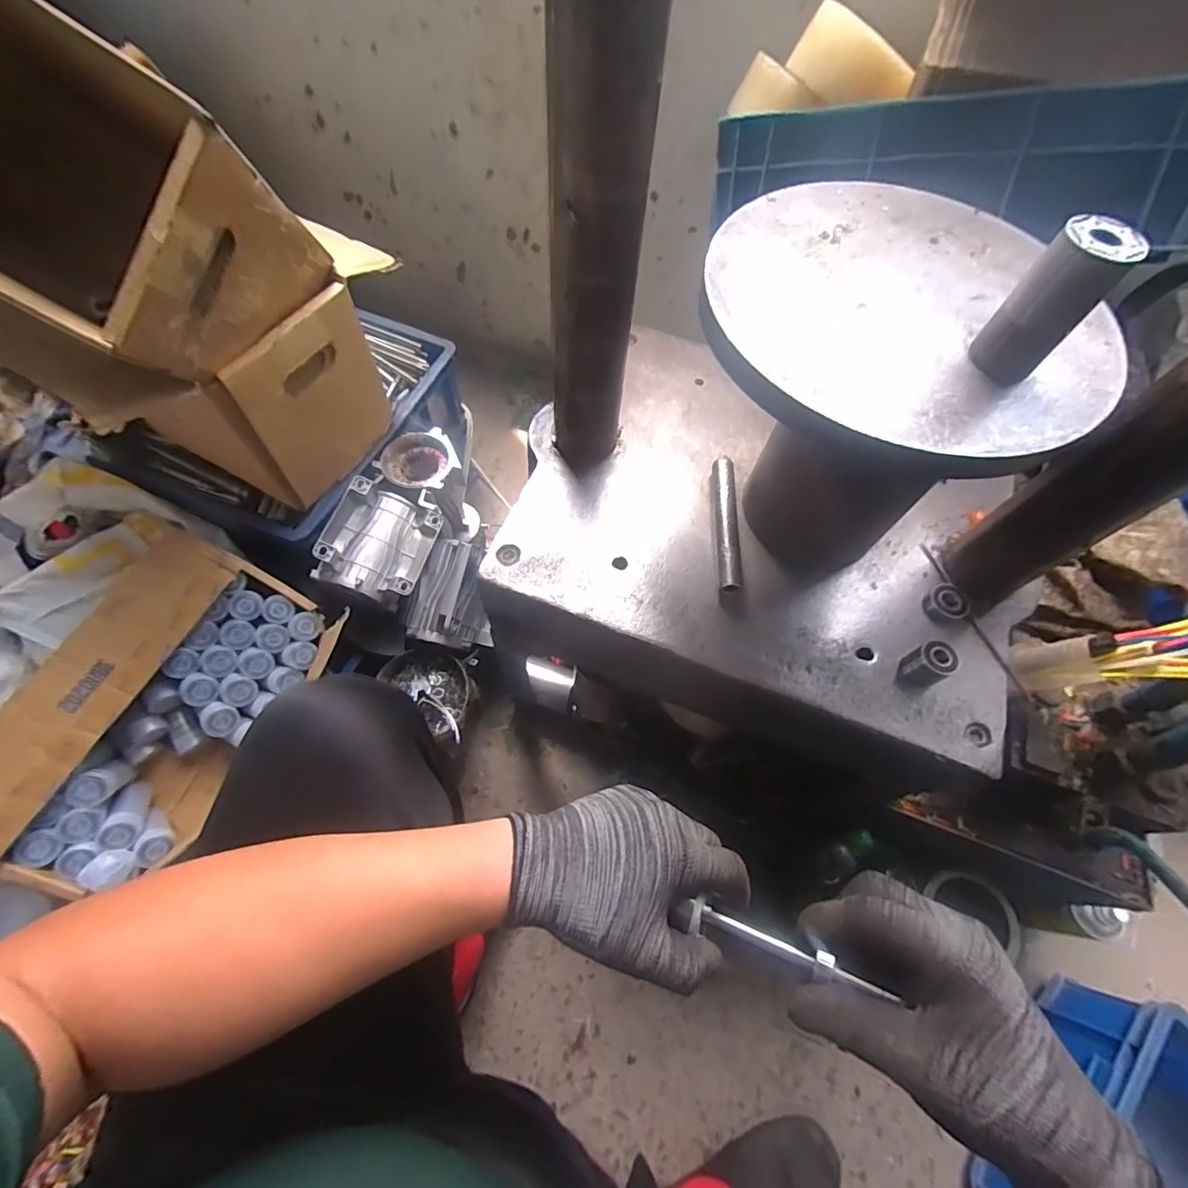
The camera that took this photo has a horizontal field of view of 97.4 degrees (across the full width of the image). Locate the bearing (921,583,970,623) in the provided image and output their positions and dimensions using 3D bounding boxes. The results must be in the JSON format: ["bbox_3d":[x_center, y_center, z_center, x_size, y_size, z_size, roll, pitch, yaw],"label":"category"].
[{"bbox_3d":[0.316,0.009,0.470,0.033,0.015,0.033,-26,68,-15],"label":"bearing"}]

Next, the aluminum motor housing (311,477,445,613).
[{"bbox_3d":[-0.285,-0.065,0.700,0.126,0.088,0.156,28,68,-17],"label":"aluminum motor housing"}]

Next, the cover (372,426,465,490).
[{"bbox_3d":[-0.241,-0.183,0.741,0.107,0.034,0.107,21,64,7],"label":"cover"}]

